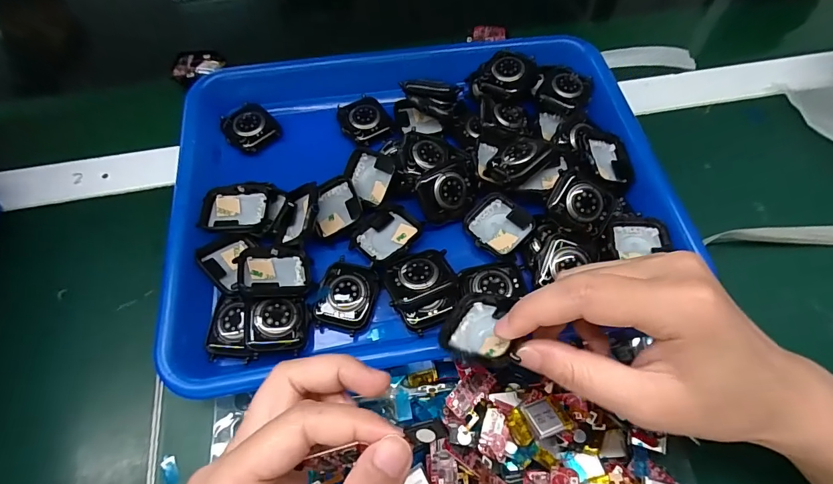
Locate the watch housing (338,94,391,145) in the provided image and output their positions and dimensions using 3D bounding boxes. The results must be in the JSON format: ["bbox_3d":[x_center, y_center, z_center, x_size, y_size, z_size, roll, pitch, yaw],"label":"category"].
[{"bbox_3d":[-0.041,-0.097,0.322,0.036,0.008,0.045,-24,64,-11],"label":"watch housing"}]

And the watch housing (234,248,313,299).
[{"bbox_3d":[-0.089,0.019,0.258,0.044,0.007,0.037,3,45,-24],"label":"watch housing"}]

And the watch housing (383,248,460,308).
[{"bbox_3d":[0.002,0.020,0.258,0.043,0.010,0.031,-20,64,-9],"label":"watch housing"}]

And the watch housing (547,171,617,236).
[{"bbox_3d":[0.107,-0.024,0.267,0.041,0.008,0.035,28,87,-5],"label":"watch housing"}]

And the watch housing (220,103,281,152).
[{"bbox_3d":[-0.129,-0.090,0.317,0.036,0.011,0.039,-41,69,-18],"label":"watch housing"}]

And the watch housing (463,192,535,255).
[{"bbox_3d":[0.055,-0.011,0.279,0.039,0.011,0.040,-40,68,-18],"label":"watch housing"}]

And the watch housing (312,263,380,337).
[{"bbox_3d":[-0.044,0.033,0.258,0.034,0.009,0.043,11,63,7],"label":"watch housing"}]

